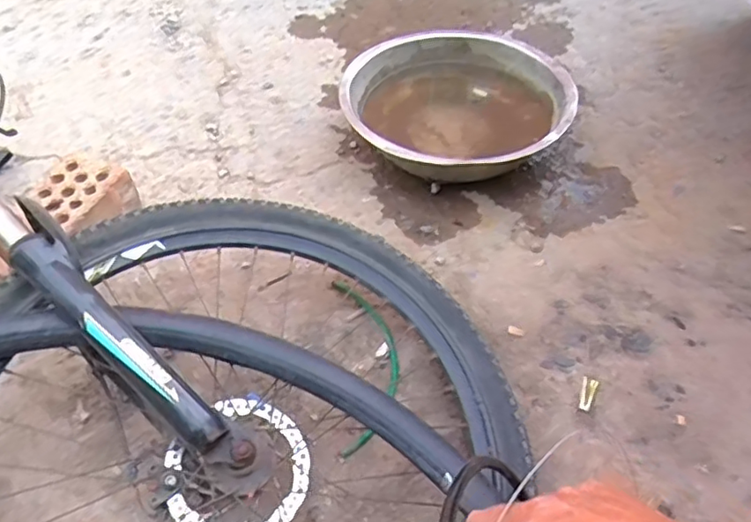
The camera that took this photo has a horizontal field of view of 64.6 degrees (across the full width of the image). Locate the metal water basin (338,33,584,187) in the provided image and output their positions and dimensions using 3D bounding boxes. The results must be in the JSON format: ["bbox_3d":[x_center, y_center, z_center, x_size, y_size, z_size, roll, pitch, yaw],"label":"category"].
[{"bbox_3d":[0.132,-0.262,1.002,0.363,0.098,0.367,-5,52,1],"label":"metal water basin"}]

